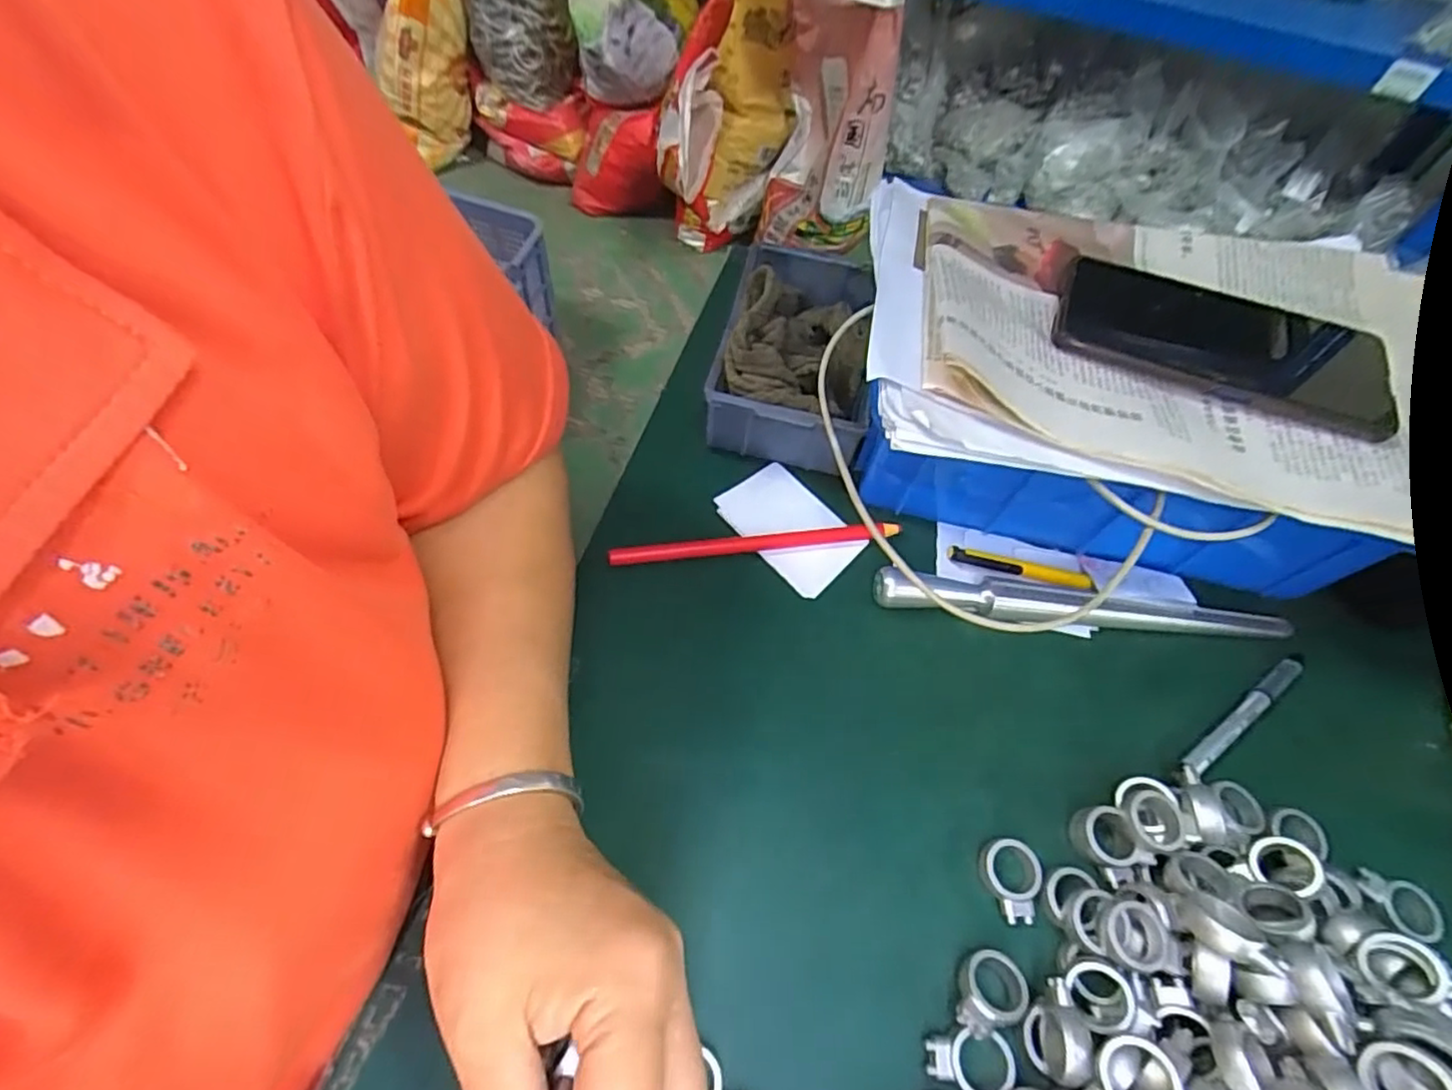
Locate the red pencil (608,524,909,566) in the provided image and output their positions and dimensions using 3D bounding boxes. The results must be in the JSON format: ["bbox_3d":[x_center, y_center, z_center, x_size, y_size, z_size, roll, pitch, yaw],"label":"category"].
[{"bbox_3d":[0.018,-0.001,0.377,0.167,0.010,0.009,-5,59,-8],"label":"red pencil"}]

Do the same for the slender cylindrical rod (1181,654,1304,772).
[{"bbox_3d":[0.275,0.087,0.344,0.103,0.007,0.010,-29,65,-20],"label":"slender cylindrical rod"}]

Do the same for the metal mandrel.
[{"bbox_3d":[0.197,0.036,0.360,0.229,0.023,0.019,5,58,-1],"label":"metal mandrel"}]

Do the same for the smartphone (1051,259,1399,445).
[{"bbox_3d":[0.246,-0.102,0.324,0.152,0.012,0.066,22,60,7],"label":"smartphone"}]

